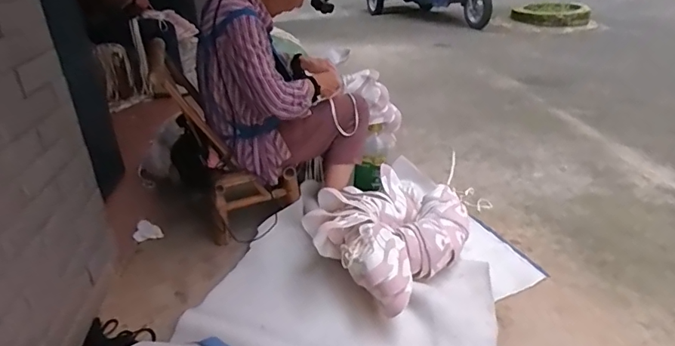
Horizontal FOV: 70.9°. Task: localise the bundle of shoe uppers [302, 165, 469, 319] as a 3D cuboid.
[{"bbox_3d":[0.161,0.166,1.433,0.382,0.177,0.456,21,36,39],"label":"bundle of shoe uppers"}]

